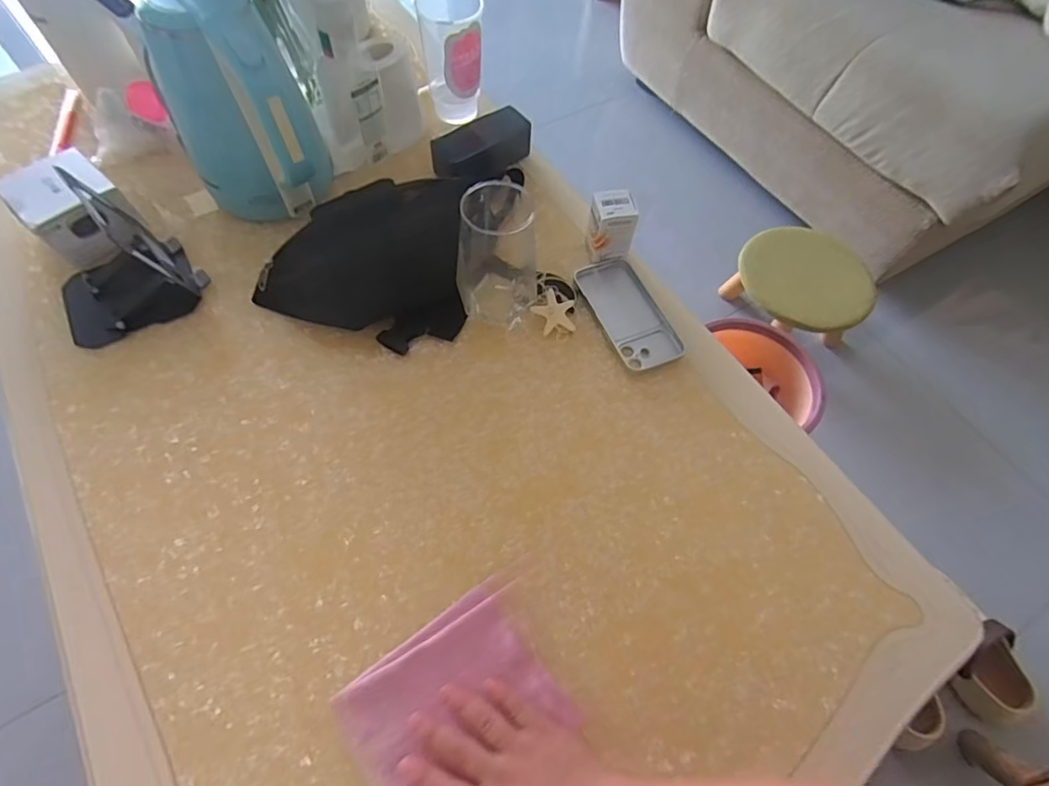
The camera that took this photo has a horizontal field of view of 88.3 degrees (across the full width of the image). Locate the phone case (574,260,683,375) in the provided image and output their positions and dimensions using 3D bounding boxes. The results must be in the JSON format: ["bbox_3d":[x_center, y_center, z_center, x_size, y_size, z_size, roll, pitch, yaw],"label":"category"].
[{"bbox_3d":[0.120,-0.093,0.631,0.072,0.013,0.154,-18,61,-10],"label":"phone case"}]

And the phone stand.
[{"bbox_3d":[-0.472,-0.144,0.612,0.148,0.106,0.156,-37,66,-19],"label":"phone stand"}]

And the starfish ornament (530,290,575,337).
[{"bbox_3d":[0.034,-0.093,0.618,0.046,0.006,0.049,-11,83,-9],"label":"starfish ornament"}]

